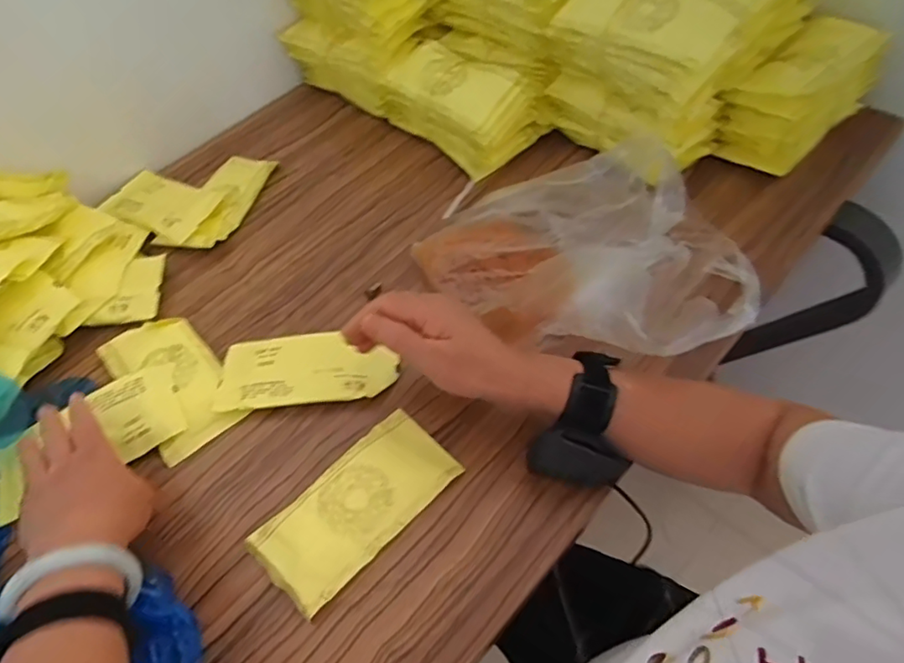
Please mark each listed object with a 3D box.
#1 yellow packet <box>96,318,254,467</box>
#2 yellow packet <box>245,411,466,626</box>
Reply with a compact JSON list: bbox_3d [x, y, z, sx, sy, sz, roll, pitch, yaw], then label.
[{"bbox_3d":[-0.273,0.046,0.562,0.086,0.017,0.172,-37,58,-19],"label":"yellow packet"},{"bbox_3d":[-0.077,0.139,0.472,0.082,0.014,0.164,37,65,28],"label":"yellow packet"}]

